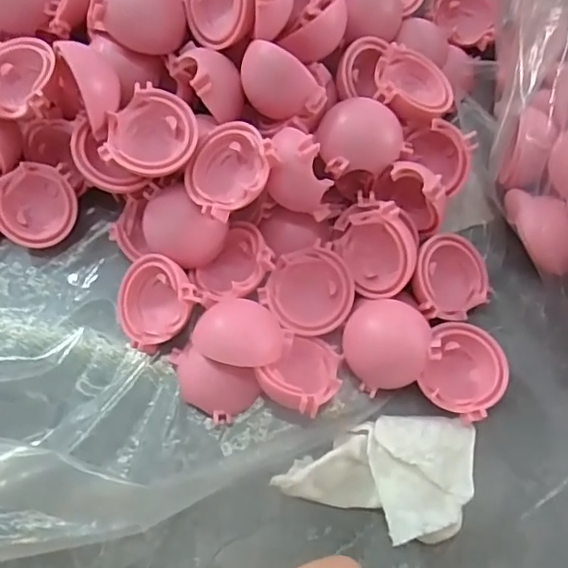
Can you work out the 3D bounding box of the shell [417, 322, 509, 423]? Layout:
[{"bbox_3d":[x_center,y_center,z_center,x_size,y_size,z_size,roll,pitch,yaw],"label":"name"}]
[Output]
[{"bbox_3d":[0.059,0.029,0.195,0.025,0.016,0.030,19,71,4],"label":"shell"}]

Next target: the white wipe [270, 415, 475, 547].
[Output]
[{"bbox_3d":[0.029,0.060,0.184,0.060,0.014,0.036,4,71,-2],"label":"white wipe"}]

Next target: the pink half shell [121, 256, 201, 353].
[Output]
[{"bbox_3d":[-0.043,0.005,0.197,0.029,0.011,0.029,-1,89,36],"label":"pink half shell"}]

